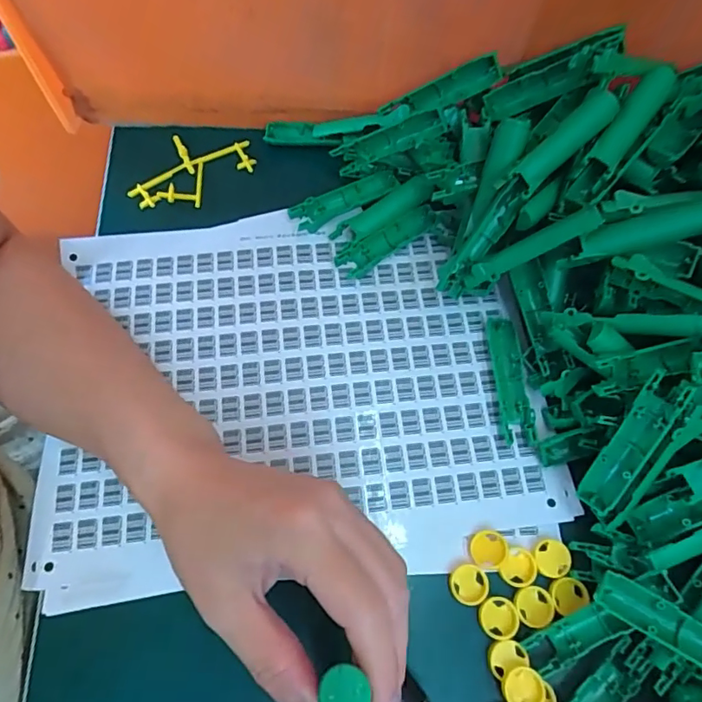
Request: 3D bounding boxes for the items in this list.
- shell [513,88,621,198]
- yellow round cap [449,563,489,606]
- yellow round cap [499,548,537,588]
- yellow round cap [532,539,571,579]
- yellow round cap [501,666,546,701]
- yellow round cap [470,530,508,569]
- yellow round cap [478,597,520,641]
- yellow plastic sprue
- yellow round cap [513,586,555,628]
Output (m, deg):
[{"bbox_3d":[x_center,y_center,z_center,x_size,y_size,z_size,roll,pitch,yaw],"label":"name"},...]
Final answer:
[{"bbox_3d":[0.117,-0.114,0.276,0.066,0.013,0.015,-43,71,2],"label":"shell"},{"bbox_3d":[0.062,0.123,0.266,0.020,0.004,0.019,1,69,-1],"label":"yellow round cap"},{"bbox_3d":[0.089,0.115,0.268,0.017,0.004,0.018,1,69,-1],"label":"yellow round cap"},{"bbox_3d":[0.107,0.111,0.271,0.020,0.004,0.018,11,69,2],"label":"yellow round cap"},{"bbox_3d":[0.084,0.165,0.247,0.019,0.006,0.020,1,69,-1],"label":"yellow round cap"},{"bbox_3d":[0.074,0.106,0.272,0.019,0.004,0.019,1,69,-1],"label":"yellow round cap"},{"bbox_3d":[0.076,0.138,0.261,0.020,0.004,0.019,1,69,-1],"label":"yellow round cap"},{"bbox_3d":[-0.114,-0.130,0.356,0.088,0.012,0.053,-26,72,-11],"label":"yellow plastic sprue"},{"bbox_3d":[0.095,0.133,0.264,0.020,0.005,0.019,1,69,-1],"label":"yellow round cap"}]

